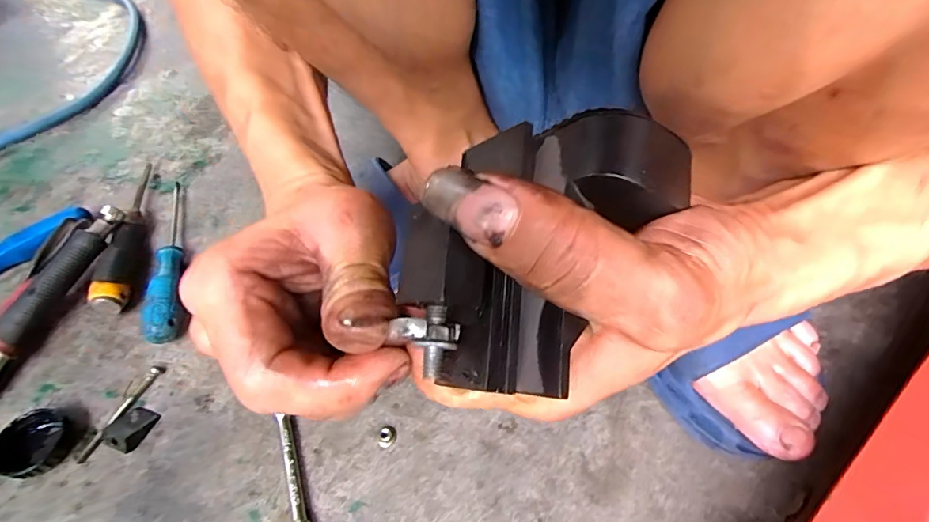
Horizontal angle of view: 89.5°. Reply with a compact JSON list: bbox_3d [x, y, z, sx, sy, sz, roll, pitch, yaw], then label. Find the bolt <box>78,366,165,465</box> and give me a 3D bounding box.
[{"bbox_3d":[-0.257,0.112,0.351,0.012,0.007,0.077,14,54,14],"label":"bolt"}]

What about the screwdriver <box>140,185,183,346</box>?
[{"bbox_3d":[-0.279,-0.010,0.435,0.030,0.028,0.200,-19,53,-11],"label":"screwdriver"}]

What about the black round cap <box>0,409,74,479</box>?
[{"bbox_3d":[-0.304,0.130,0.332,0.044,0.017,0.044,-2,52,2],"label":"black round cap"}]

